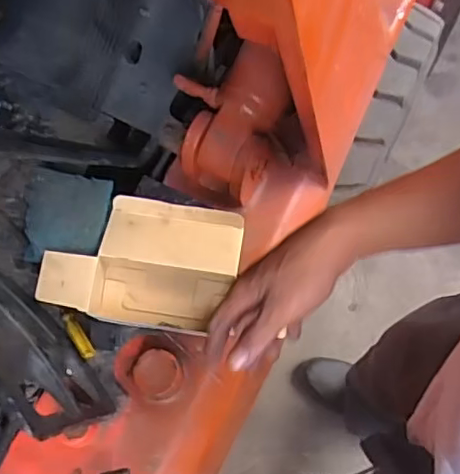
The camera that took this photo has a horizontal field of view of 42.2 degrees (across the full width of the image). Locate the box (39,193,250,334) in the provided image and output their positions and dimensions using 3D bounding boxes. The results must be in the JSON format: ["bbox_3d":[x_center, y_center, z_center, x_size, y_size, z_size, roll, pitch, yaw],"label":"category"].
[{"bbox_3d":[-0.110,0.038,0.771,0.237,0.067,0.159,8,68,4],"label":"box"}]

